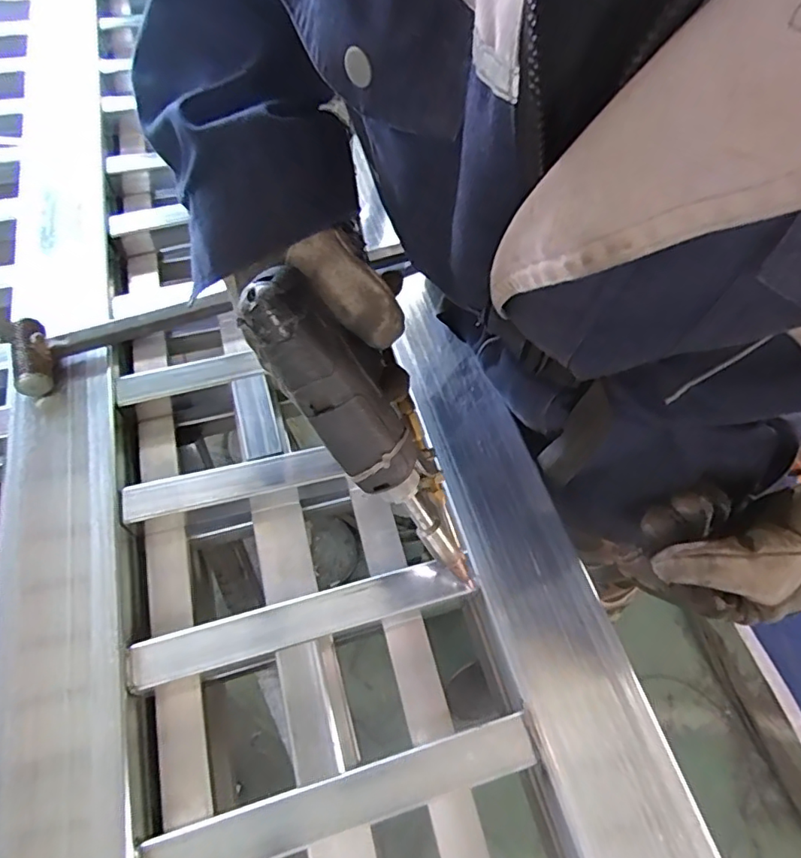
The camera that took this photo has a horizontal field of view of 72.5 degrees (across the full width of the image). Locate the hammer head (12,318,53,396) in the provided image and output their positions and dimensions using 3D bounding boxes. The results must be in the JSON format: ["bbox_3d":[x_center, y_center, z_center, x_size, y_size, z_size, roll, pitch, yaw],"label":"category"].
[{"bbox_3d":[-0.304,-0.061,0.451,0.029,0.025,0.061,-16,62,-13],"label":"hammer head"}]

